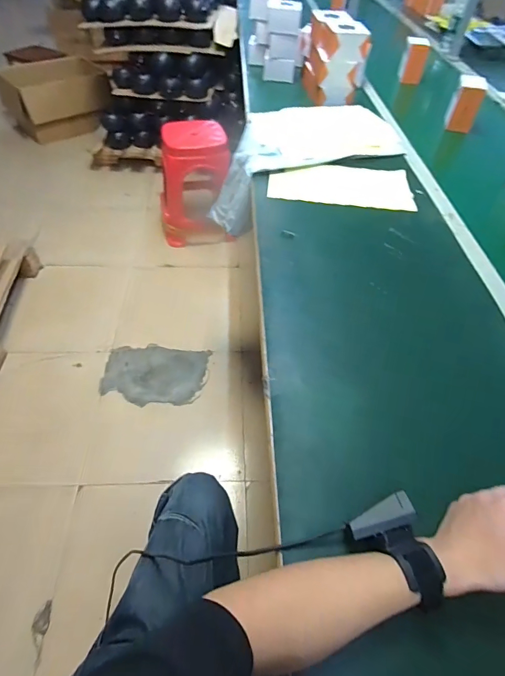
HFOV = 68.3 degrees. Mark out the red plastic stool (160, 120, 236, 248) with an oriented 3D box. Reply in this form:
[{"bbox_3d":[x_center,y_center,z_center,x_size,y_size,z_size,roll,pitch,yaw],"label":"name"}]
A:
[{"bbox_3d":[-0.271,-0.739,1.752,0.354,0.442,0.366,-6,54,-8],"label":"red plastic stool"}]

